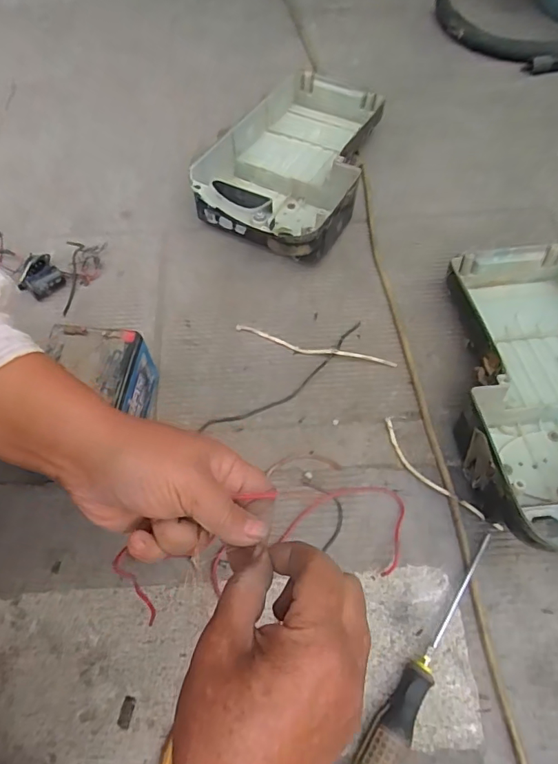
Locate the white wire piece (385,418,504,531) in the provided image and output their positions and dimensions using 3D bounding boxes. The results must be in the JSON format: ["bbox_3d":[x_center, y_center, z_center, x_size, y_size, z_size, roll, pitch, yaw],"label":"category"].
[{"bbox_3d":[0.173,0.106,0.523,0.028,0.008,0.165,-33,65,-27],"label":"white wire piece"}]

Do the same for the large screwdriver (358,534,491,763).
[{"bbox_3d":[0.145,0.252,0.439,0.029,0.032,0.248,34,67,17],"label":"large screwdriver"}]

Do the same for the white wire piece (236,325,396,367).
[{"bbox_3d":[0.045,-0.044,0.616,0.212,0.005,0.020,15,62,8],"label":"white wire piece"}]

